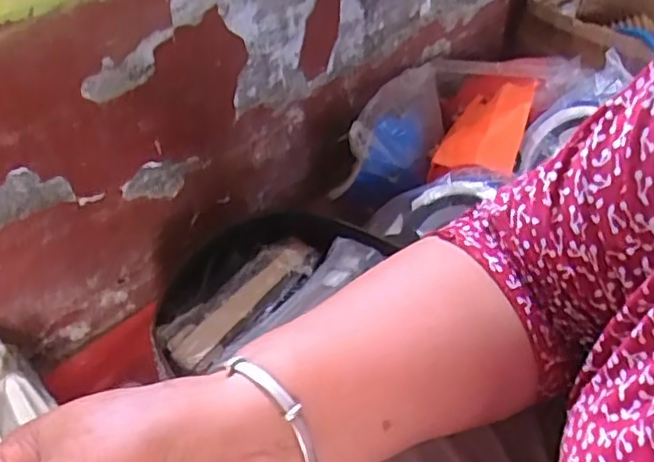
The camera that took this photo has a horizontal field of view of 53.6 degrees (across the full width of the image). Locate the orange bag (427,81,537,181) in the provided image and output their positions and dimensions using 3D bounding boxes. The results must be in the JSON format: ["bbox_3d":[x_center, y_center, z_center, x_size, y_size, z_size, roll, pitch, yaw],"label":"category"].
[{"bbox_3d":[0.255,-0.172,1.048,0.126,0.083,0.215,14,44,15],"label":"orange bag"}]

